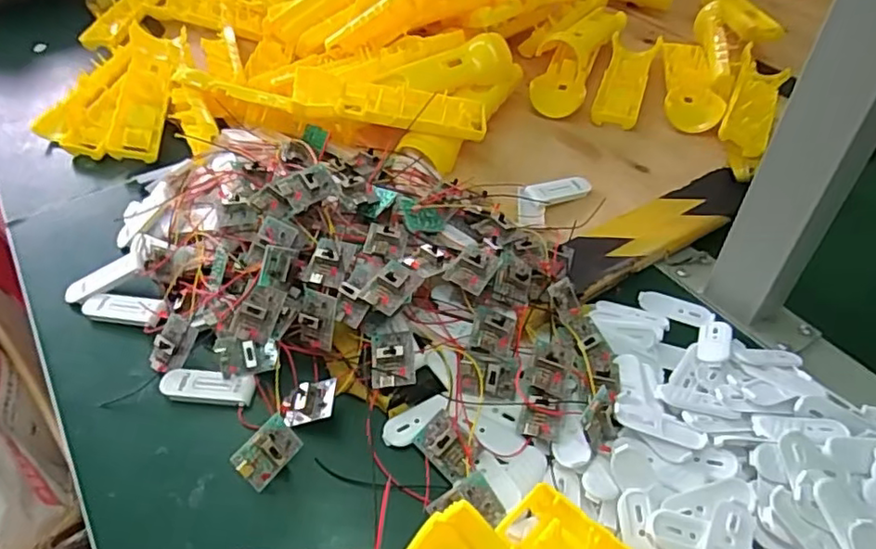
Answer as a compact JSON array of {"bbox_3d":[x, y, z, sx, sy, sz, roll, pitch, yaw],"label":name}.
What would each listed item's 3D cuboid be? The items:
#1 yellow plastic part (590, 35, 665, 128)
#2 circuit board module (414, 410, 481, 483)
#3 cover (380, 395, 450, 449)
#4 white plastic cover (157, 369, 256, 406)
[{"bbox_3d":[0.190,-0.196,0.619,0.049,0.025,0.163,13,47,13],"label":"yellow plastic part"},{"bbox_3d":[0.005,0.096,0.341,0.025,0.009,0.035,-46,61,-6],"label":"circuit board module"},{"bbox_3d":[-0.013,0.085,0.360,0.043,0.004,0.018,-36,54,-10],"label":"cover"},{"bbox_3d":[-0.146,0.072,0.388,0.057,0.013,0.018,5,46,5],"label":"white plastic cover"}]

